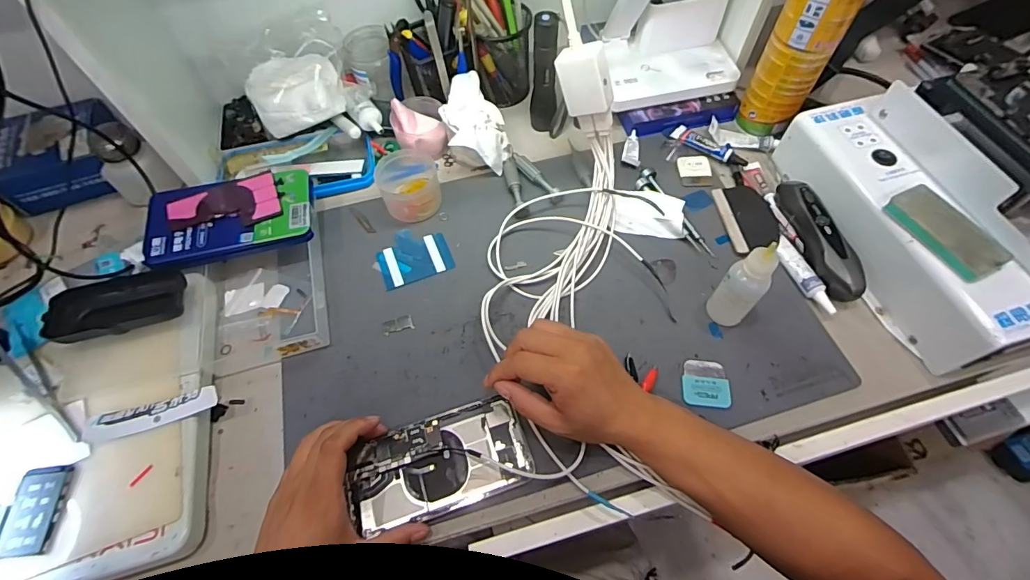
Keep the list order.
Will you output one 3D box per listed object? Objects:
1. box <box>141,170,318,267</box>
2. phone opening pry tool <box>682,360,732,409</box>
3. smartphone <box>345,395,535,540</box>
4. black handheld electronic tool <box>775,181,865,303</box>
[{"bbox_3d":[-0.294,-0.080,0.481,0.163,0.022,0.102,-12,66,-4],"label":"box"},{"bbox_3d":[0.170,0.082,0.412,0.040,0.004,0.044,6,60,5],"label":"phone opening pry tool"},{"bbox_3d":[-0.063,0.142,0.385,0.144,0.008,0.073,-19,60,-9],"label":"smartphone"},{"bbox_3d":[0.304,-0.053,0.467,0.026,0.032,0.141,-7,59,-2],"label":"black handheld electronic tool"}]

